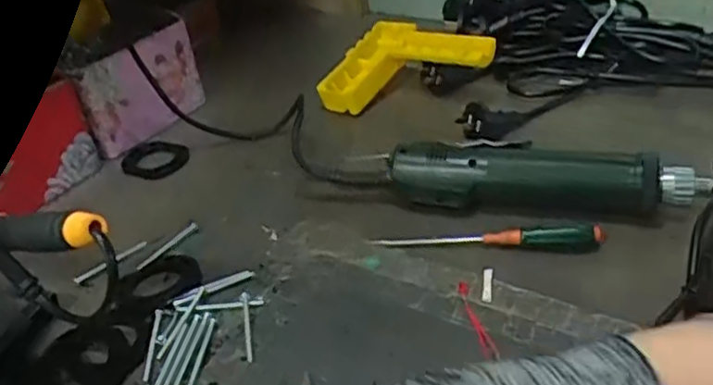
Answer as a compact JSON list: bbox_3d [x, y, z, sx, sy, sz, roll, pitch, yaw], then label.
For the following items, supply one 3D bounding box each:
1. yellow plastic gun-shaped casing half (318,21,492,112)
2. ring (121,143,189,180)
[{"bbox_3d":[0.046,-0.131,0.663,0.157,0.046,0.115,-4,35,6],"label":"yellow plastic gun-shaped casing half"},{"bbox_3d":[-0.182,-0.031,0.617,0.066,0.007,0.051,18,43,32],"label":"ring"}]

